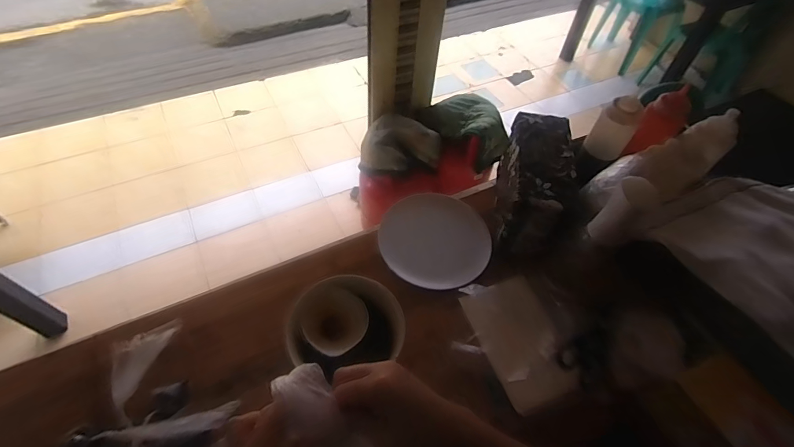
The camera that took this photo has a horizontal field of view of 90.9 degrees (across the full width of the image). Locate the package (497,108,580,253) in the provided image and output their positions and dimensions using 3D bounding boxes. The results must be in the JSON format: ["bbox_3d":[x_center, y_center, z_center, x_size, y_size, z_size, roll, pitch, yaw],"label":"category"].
[{"bbox_3d":[0.259,-0.071,0.753,0.109,0.152,0.248,9,55,2],"label":"package"}]

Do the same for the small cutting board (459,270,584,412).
[{"bbox_3d":[0.211,0.193,0.660,0.131,0.016,0.201,-16,58,-14],"label":"small cutting board"}]

